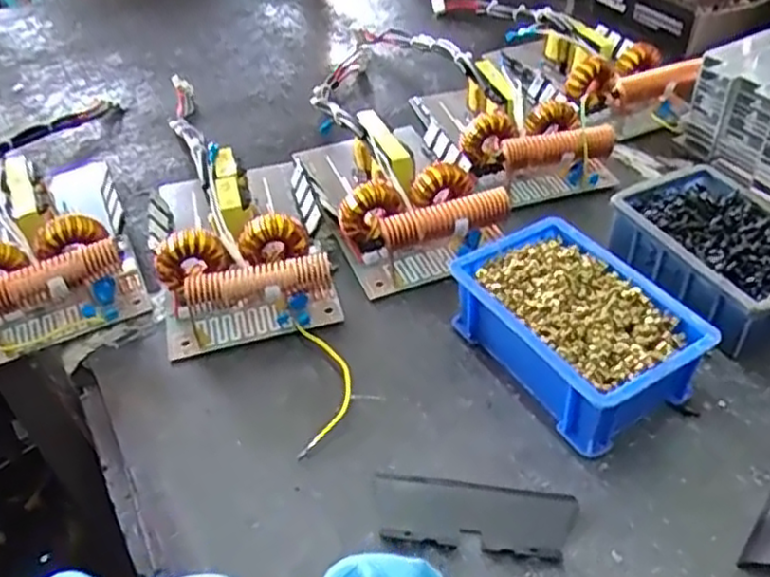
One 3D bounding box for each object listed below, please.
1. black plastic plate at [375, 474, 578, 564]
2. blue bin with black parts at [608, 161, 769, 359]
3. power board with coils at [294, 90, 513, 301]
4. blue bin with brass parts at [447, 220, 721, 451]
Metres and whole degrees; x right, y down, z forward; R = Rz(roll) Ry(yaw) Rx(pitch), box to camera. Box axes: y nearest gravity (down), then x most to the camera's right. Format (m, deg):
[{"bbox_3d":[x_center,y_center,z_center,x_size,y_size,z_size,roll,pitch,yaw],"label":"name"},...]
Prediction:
[{"bbox_3d":[0.048,0.124,0.386,0.107,0.007,0.042,3,41,8],"label":"black plastic plate"},{"bbox_3d":[0.238,-0.022,0.509,0.103,0.053,0.151,-16,43,-14],"label":"blue bin with black parts"},{"bbox_3d":[0.008,-0.087,0.585,0.132,0.053,0.196,-14,42,-12],"label":"power board with coils"},{"bbox_3d":[0.120,0.025,0.459,0.105,0.056,0.150,-23,45,-21],"label":"blue bin with brass parts"}]

